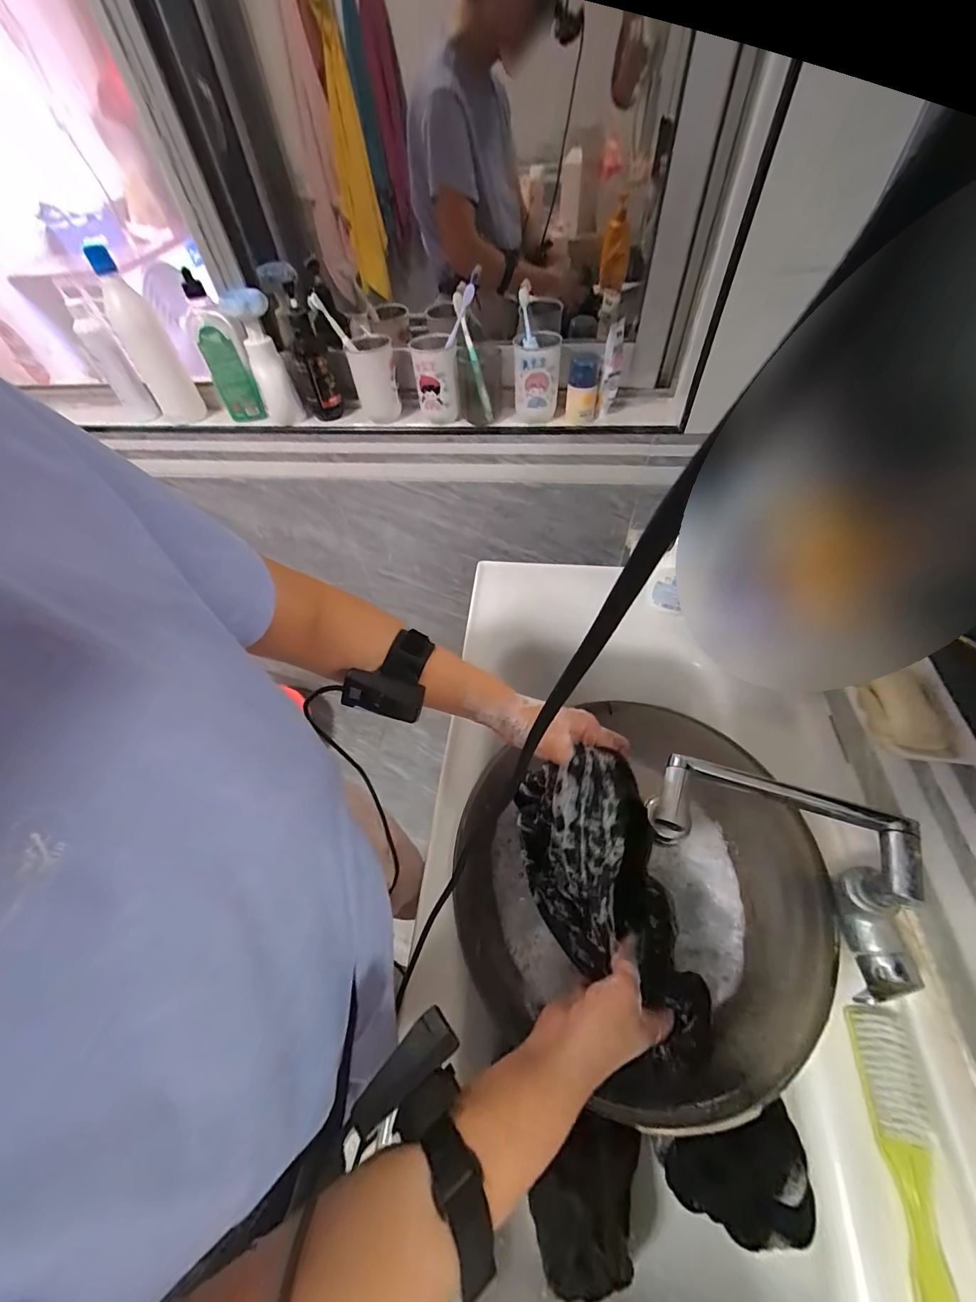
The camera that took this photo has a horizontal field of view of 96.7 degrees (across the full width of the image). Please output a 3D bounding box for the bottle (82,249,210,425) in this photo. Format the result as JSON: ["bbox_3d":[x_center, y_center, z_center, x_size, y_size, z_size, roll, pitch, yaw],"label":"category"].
[{"bbox_3d":[-0.586,-0.524,0.747,0.076,0.235,0.059,-31,59,-17],"label":"bottle"}]

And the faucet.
[{"bbox_3d":[0.275,0.183,0.395,0.239,0.098,0.109,33,63,24],"label":"faucet"}]

